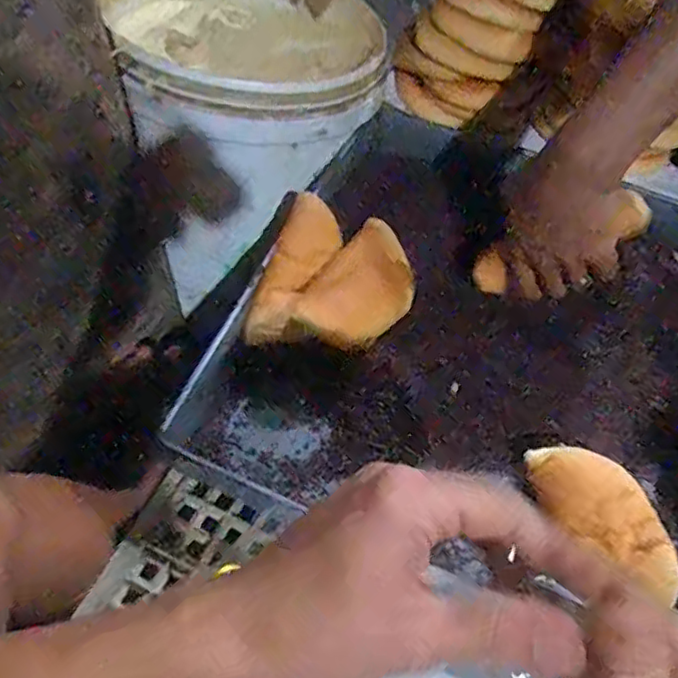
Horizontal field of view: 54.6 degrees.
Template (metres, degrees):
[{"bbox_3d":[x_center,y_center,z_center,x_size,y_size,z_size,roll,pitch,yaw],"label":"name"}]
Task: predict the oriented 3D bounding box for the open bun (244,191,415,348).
[{"bbox_3d":[-0.004,-0.051,0.586,0.131,0.057,0.128,13,57,7],"label":"open bun"}]

